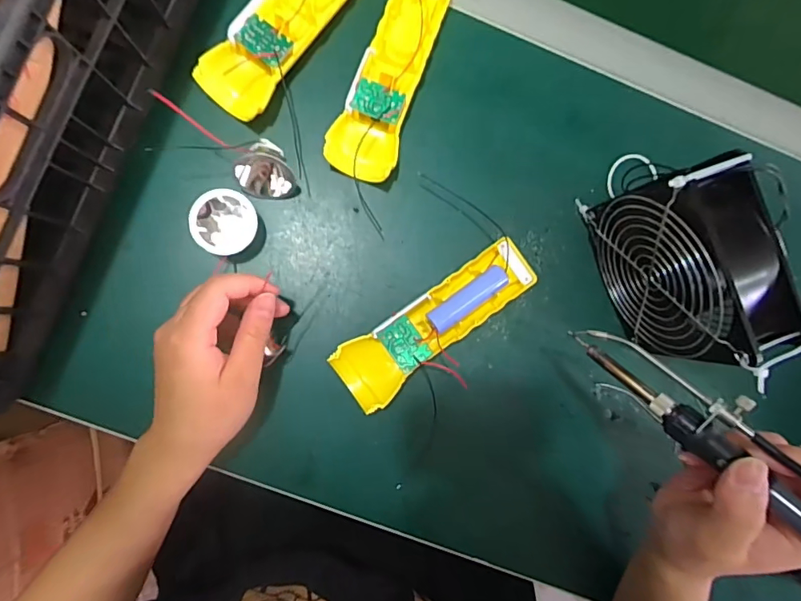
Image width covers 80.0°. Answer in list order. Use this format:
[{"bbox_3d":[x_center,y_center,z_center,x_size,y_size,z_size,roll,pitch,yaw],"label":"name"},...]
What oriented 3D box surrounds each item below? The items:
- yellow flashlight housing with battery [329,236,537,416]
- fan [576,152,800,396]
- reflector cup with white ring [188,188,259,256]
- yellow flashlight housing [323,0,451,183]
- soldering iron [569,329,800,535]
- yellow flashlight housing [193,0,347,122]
[{"bbox_3d":[0.028,0.017,0.359,0.163,0.034,0.050,-33,91,-5],"label":"yellow flashlight housing with battery"},{"bbox_3d":[0.188,-0.020,0.325,0.044,0.125,0.131,-22,88,-6],"label":"fan"},{"bbox_3d":[-0.126,-0.055,0.346,0.044,0.033,0.043,0,88,-5],"label":"reflector cup with white ring"},{"bbox_3d":[-0.008,-0.172,0.358,0.050,0.025,0.168,18,86,-4],"label":"yellow flashlight housing"},{"bbox_3d":[0.176,0.079,0.238,0.031,0.019,0.209,-44,60,-2],"label":"soldering iron"},{"bbox_3d":[-0.081,-0.211,0.355,0.052,0.022,0.166,38,85,-3],"label":"yellow flashlight housing"}]

